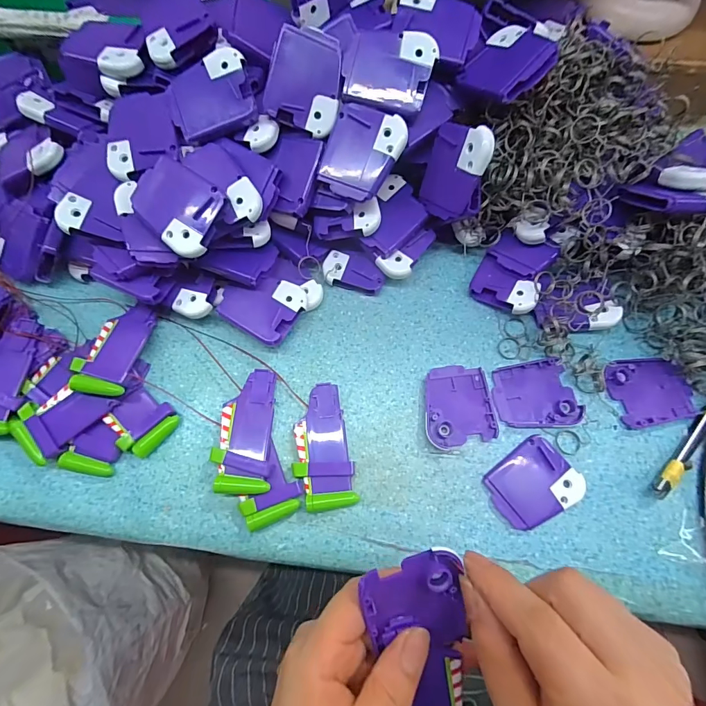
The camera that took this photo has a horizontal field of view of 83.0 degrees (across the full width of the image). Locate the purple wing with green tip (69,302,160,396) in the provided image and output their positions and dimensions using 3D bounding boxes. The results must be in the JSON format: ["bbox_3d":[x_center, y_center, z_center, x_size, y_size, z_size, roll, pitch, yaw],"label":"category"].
[{"bbox_3d":[-0.183,-0.005,0.311,0.041,0.010,0.080,11,56,4],"label":"purple wing with green tip"}]

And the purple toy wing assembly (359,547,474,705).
[{"bbox_3d":[0.036,0.157,0.208,0.048,0.015,0.116,-9,101,-2],"label":"purple toy wing assembly"}]

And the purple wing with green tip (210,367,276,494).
[{"bbox_3d":[-0.079,0.057,0.296,0.040,0.019,0.087,-2,75,0],"label":"purple wing with green tip"}]

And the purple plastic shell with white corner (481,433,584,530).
[{"bbox_3d":[0.130,0.096,0.288,0.062,0.006,0.051,-39,76,-10],"label":"purple plastic shell with white corner"}]

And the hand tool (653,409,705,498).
[{"bbox_3d":[0.244,0.068,0.287,0.014,0.013,0.088,40,78,12],"label":"hand tool"}]

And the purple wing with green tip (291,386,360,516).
[{"bbox_3d":[-0.024,0.069,0.297,0.041,0.012,0.087,-13,75,-3],"label":"purple wing with green tip"}]

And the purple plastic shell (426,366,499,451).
[{"bbox_3d":[0.080,0.039,0.306,0.053,0.007,0.060,-9,73,-2],"label":"purple plastic shell"}]

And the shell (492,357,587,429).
[{"bbox_3d":[0.140,0.032,0.307,0.061,0.005,0.050,-8,73,-1],"label":"shell"}]

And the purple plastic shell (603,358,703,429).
[{"bbox_3d":[0.229,0.028,0.305,0.058,0.007,0.051,-13,73,-3],"label":"purple plastic shell"}]

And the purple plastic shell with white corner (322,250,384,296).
[{"bbox_3d":[0.001,-0.067,0.338,0.050,0.012,0.030,11,73,5],"label":"purple plastic shell with white corner"}]

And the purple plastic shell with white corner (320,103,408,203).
[{"bbox_3d":[0.006,-0.142,0.286,0.051,0.006,0.060,21,98,8],"label":"purple plastic shell with white corner"}]

